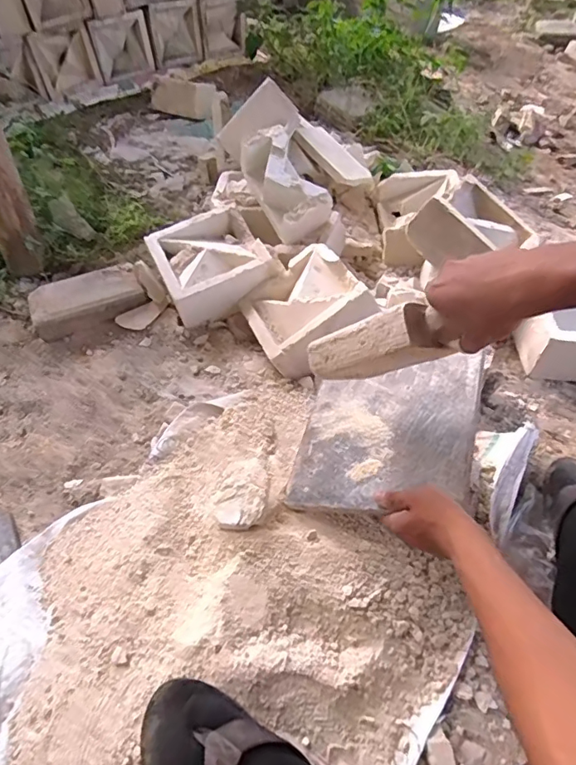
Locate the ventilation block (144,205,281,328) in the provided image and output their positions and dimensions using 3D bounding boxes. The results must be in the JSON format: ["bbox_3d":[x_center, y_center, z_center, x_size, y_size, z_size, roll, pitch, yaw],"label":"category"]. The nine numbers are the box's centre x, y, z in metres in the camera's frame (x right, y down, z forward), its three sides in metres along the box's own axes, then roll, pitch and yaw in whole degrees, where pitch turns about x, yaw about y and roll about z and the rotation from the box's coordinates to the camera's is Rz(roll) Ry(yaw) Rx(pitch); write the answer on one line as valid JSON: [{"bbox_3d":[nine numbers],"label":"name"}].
[{"bbox_3d":[-0.154,-0.236,1.009,0.201,0.092,0.215,-21,54,-15],"label":"ventilation block"}]

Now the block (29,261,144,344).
[{"bbox_3d":[-0.395,-0.160,1.000,0.210,0.063,0.111,-19,54,-14],"label":"block"}]

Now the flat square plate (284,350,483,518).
[{"bbox_3d":[0.124,0.065,0.673,0.245,0.006,0.221,-8,48,33],"label":"flat square plate"}]

